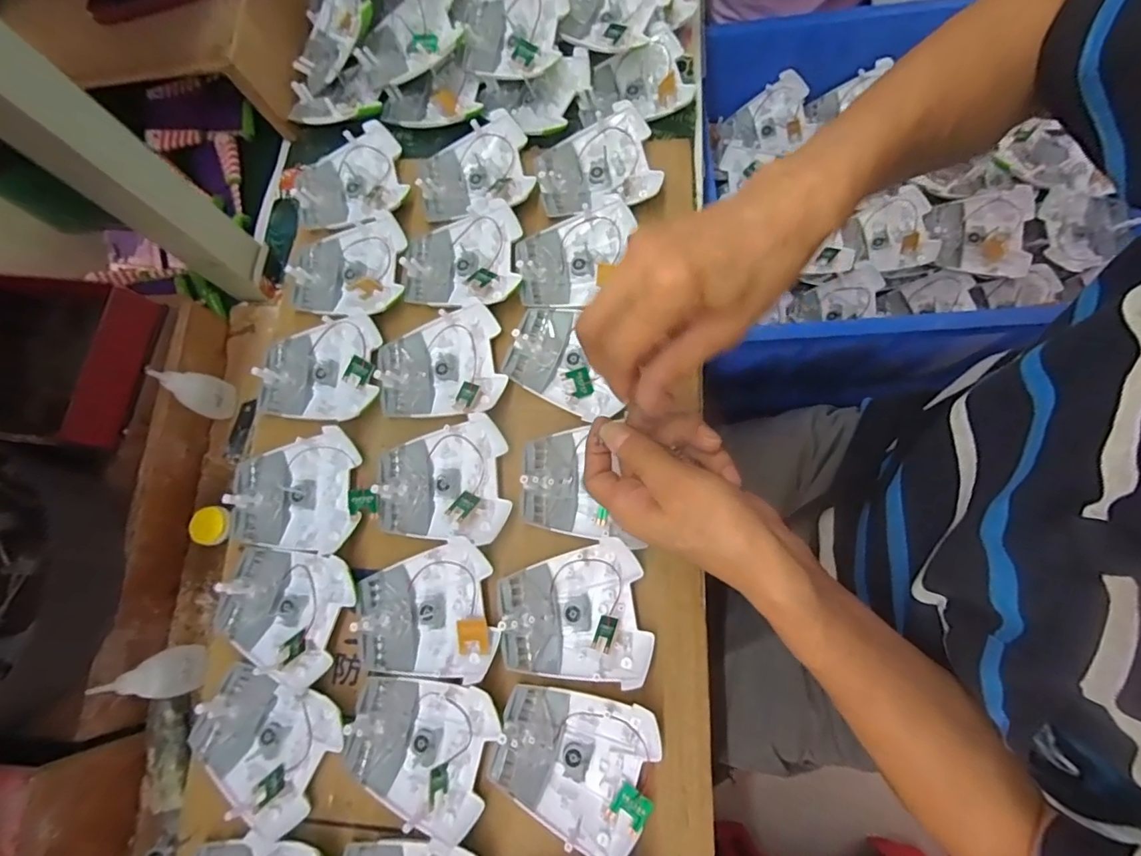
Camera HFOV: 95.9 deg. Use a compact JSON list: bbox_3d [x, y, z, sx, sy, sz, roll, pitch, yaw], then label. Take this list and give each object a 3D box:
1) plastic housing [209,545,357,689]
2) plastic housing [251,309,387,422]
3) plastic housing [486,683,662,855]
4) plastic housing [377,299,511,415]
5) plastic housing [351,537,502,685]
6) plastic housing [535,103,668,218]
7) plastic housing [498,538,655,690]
[{"bbox_3d":[-0.230,0.142,0.407,0.109,0.020,0.091,11,73,12],"label":"plastic housing"},{"bbox_3d":[-0.223,-0.053,0.454,0.105,0.022,0.093,-3,75,5],"label":"plastic housing"},{"bbox_3d":[0.001,0.234,0.357,0.109,0.018,0.094,14,77,9],"label":"plastic housing"},{"bbox_3d":[-0.113,-0.056,0.445,0.106,0.027,0.094,-5,75,4],"label":"plastic housing"},{"bbox_3d":[-0.110,0.136,0.394,0.108,0.019,0.096,3,75,6],"label":"plastic housing"},{"bbox_3d":[0.024,-0.244,0.476,0.108,0.025,0.093,-13,74,2],"label":"plastic housing"},{"bbox_3d":[0.002,0.140,0.383,0.106,0.019,0.095,-9,74,3],"label":"plastic housing"}]

